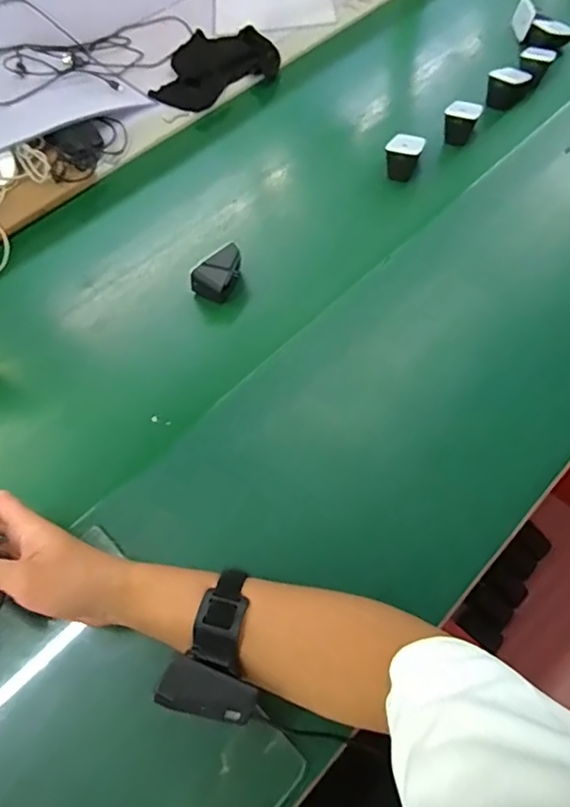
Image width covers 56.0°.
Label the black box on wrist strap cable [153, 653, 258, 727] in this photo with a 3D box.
[{"bbox_3d":[-0.054,0.206,0.381,0.069,0.014,0.031,22,63,-6],"label":"black box on wrist strap cable"}]

